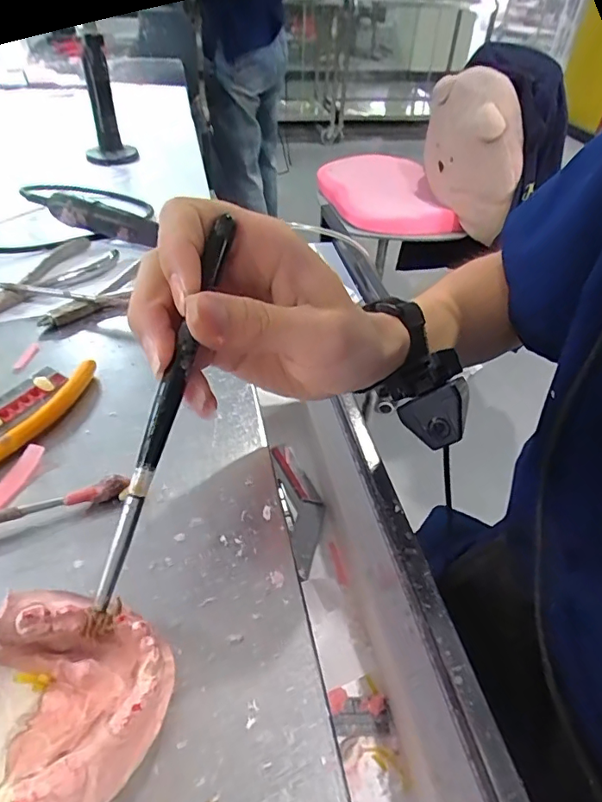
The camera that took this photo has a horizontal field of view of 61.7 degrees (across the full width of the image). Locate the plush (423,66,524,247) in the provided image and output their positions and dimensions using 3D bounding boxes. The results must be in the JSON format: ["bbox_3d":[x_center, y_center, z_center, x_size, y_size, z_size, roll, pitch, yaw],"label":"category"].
[{"bbox_3d":[0.412,-0.611,1.228,0.103,0.287,0.335,-7,44,-11],"label":"plush"}]

